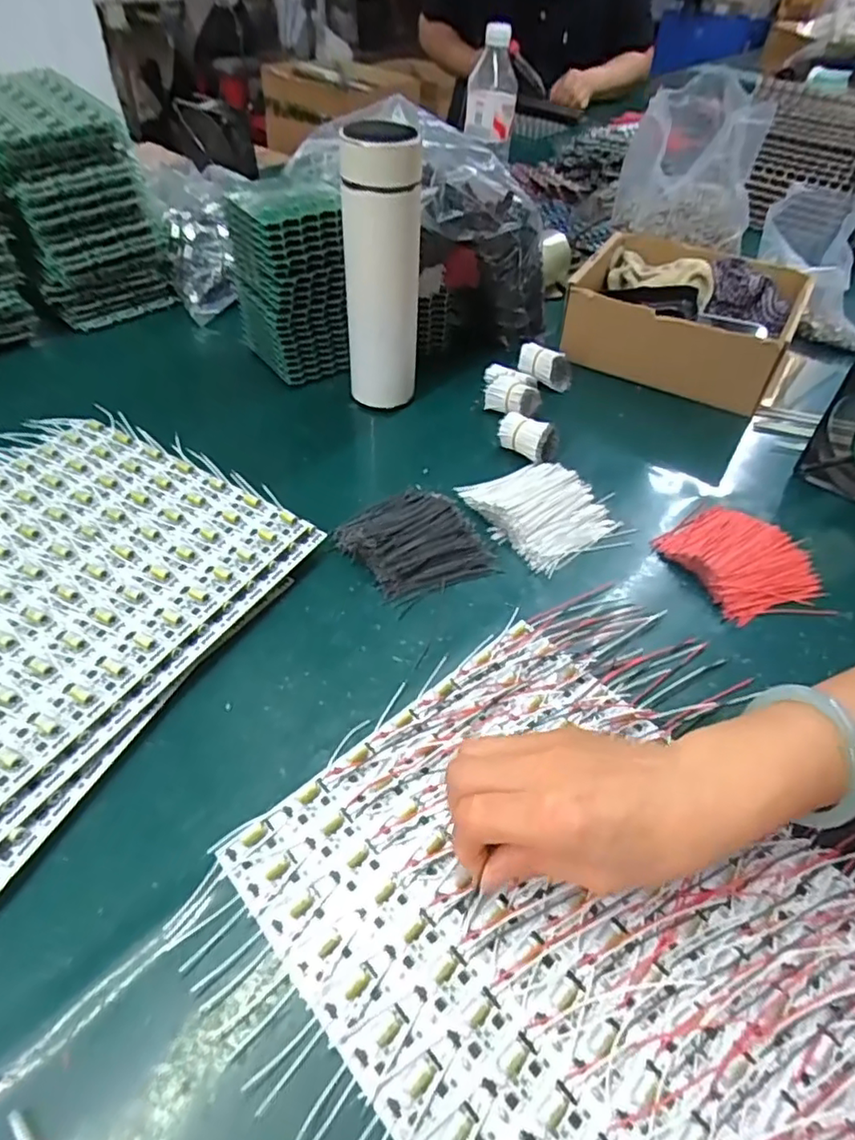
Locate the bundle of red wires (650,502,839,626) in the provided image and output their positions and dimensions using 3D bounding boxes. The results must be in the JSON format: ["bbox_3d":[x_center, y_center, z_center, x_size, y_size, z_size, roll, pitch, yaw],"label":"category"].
[{"bbox_3d":[0.245,-0.008,0.473,0.097,0.016,0.117,-17,52,-17],"label":"bundle of red wires"}]

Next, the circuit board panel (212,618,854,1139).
[{"bbox_3d":[0.073,0.171,0.306,0.239,0.013,0.287,-33,58,-28],"label":"circuit board panel"}]

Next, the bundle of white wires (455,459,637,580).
[{"bbox_3d":[0.097,-0.052,0.503,0.101,0.021,0.111,-19,52,-19],"label":"bundle of white wires"}]

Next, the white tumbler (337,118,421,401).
[{"bbox_3d":[-0.039,-0.243,0.532,0.064,0.239,0.059,-1,48,-4],"label":"white tumbler"}]

